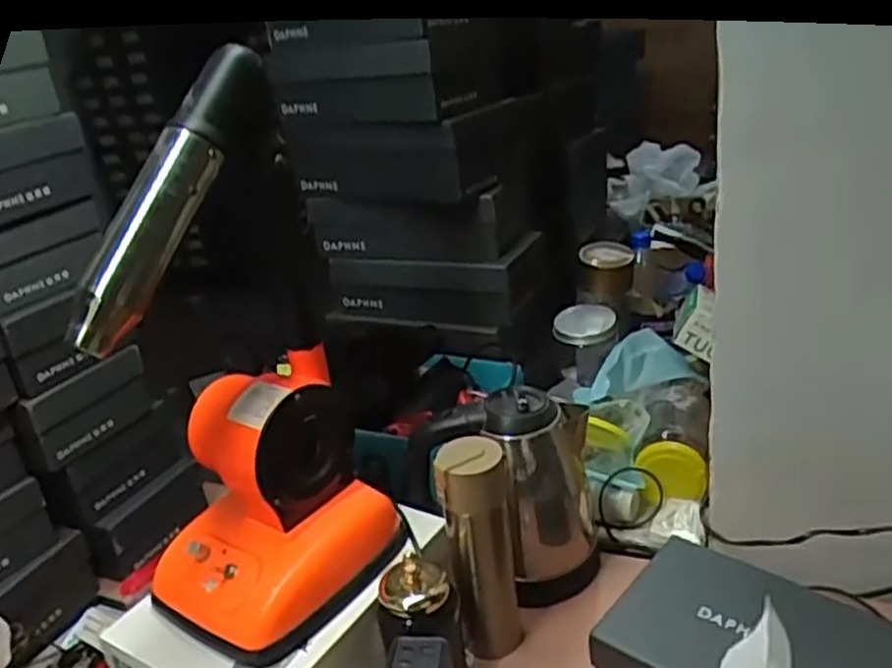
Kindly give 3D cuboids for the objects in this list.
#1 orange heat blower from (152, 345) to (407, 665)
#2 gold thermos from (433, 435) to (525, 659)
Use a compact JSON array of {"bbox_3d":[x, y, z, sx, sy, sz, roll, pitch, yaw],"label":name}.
[{"bbox_3d":[-0.179,0.158,0.759,0.180,0.203,0.199,7,28,28],"label":"orange heat blower"},{"bbox_3d":[0.038,0.222,0.792,0.073,0.240,0.055,-8,24,-1],"label":"gold thermos"}]

